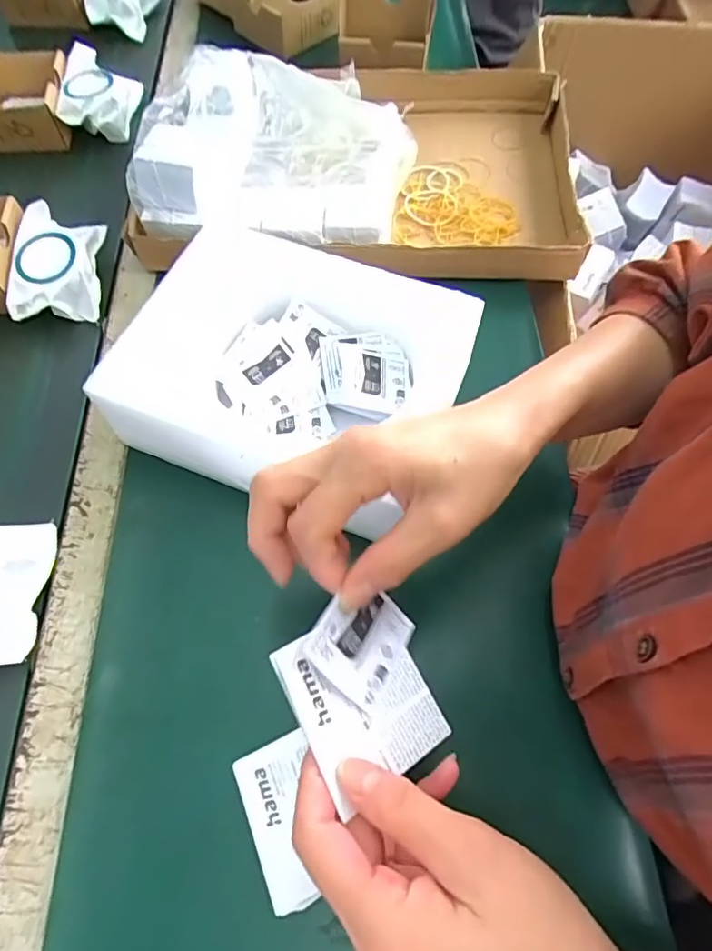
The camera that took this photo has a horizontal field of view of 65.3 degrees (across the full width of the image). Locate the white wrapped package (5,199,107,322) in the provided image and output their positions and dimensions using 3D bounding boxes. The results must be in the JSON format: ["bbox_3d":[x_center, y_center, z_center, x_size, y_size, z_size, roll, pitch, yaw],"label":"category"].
[{"bbox_3d":[-0.275,-0.194,0.510,0.073,0.047,0.110,-5,64,-3],"label":"white wrapped package"}]

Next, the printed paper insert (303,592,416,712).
[{"bbox_3d":[0.004,0.078,0.267,0.052,0.005,0.051,48,51,-21],"label":"printed paper insert"}]

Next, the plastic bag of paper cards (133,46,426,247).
[{"bbox_3d":[-0.068,-0.316,0.513,0.227,0.042,0.211,8,64,3],"label":"plastic bag of paper cards"}]

